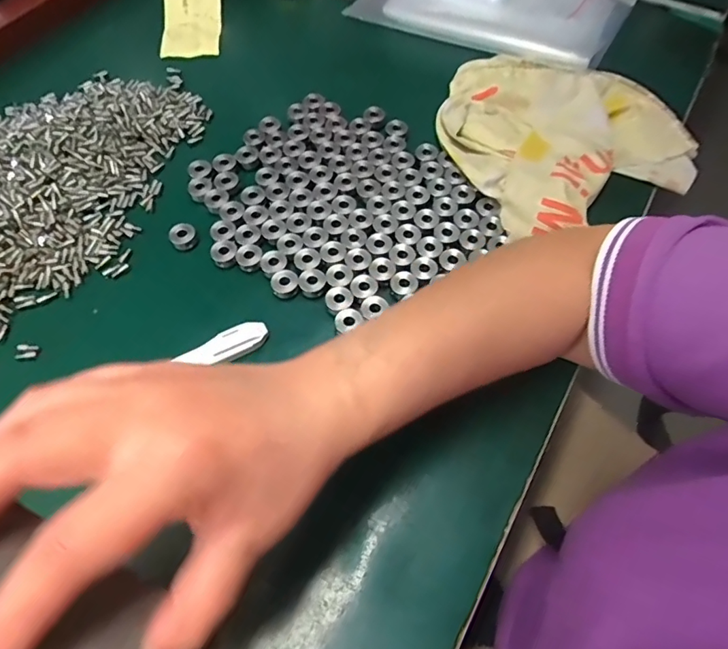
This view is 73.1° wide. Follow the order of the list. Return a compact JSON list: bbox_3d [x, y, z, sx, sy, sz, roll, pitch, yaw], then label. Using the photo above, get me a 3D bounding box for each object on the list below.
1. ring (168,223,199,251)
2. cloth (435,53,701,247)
[{"bbox_3d":[-0.138,-0.067,0.377,0.019,0.013,0.018,0,59,0],"label":"ring"},{"bbox_3d":[0.168,-0.170,0.421,0.196,0.026,0.192,-16,60,-9],"label":"cloth"}]

